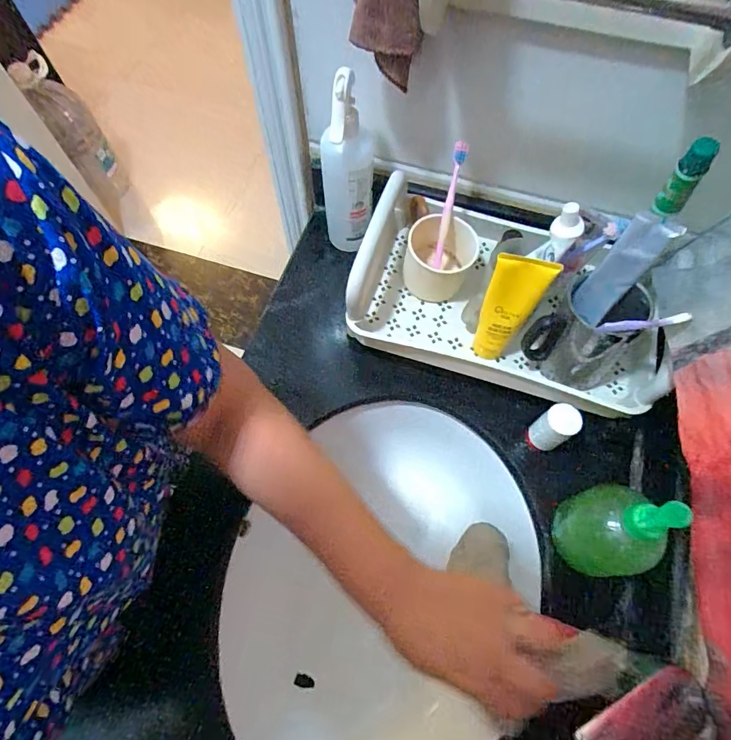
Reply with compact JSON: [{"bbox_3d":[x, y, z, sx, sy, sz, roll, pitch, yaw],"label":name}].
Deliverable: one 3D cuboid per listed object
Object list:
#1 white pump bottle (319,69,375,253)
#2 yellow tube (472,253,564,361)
[{"bbox_3d":[-0.023,-0.245,0.559,0.064,0.220,0.051,-3,65,0],"label":"white pump bottle"},{"bbox_3d":[0.155,-0.065,0.497,0.054,0.143,0.048,28,69,14],"label":"yellow tube"}]

